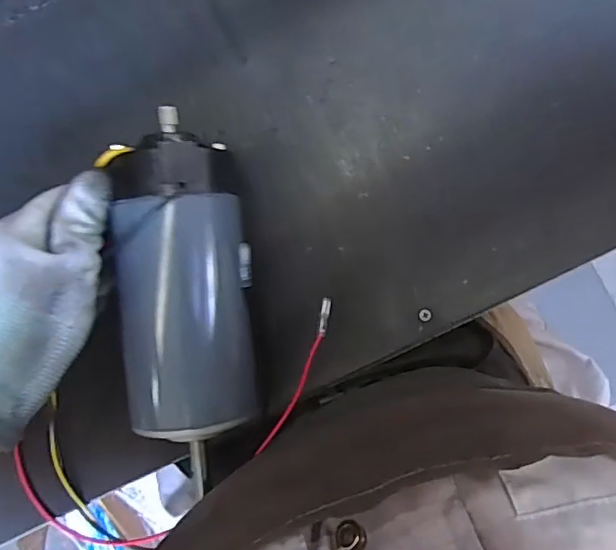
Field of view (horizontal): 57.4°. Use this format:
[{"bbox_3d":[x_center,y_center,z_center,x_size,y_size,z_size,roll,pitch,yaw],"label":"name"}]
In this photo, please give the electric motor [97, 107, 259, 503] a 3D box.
[{"bbox_3d":[-0.069,0.016,0.331,0.070,0.057,0.202,-4,95,2],"label":"electric motor"}]

